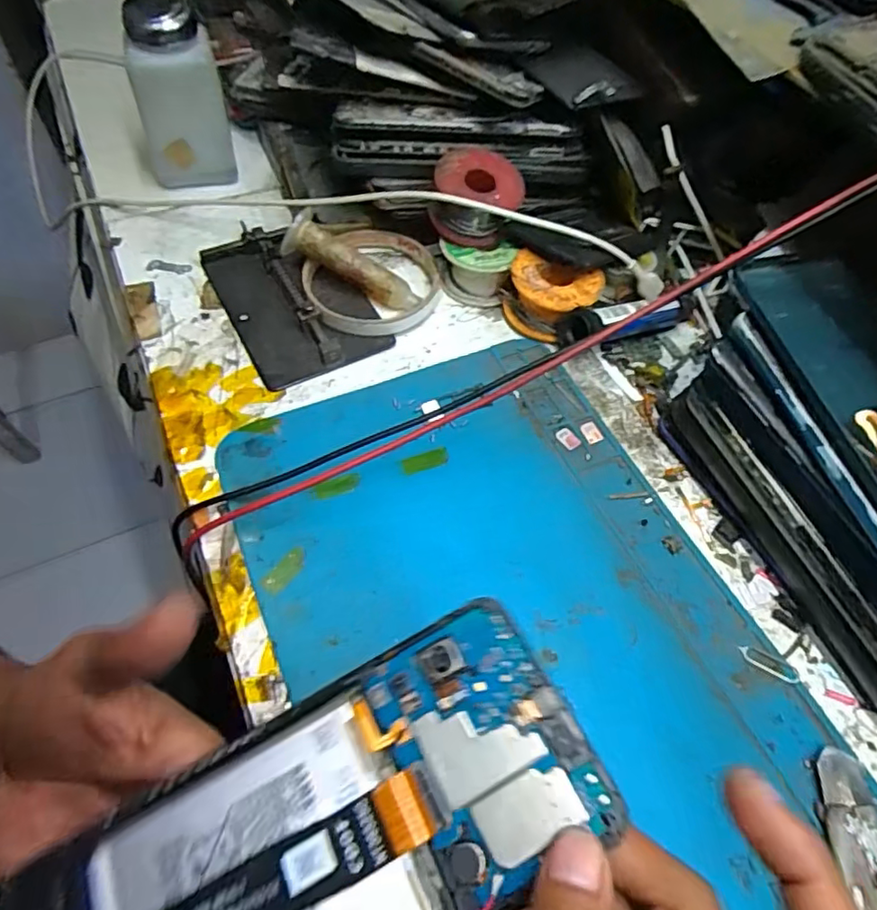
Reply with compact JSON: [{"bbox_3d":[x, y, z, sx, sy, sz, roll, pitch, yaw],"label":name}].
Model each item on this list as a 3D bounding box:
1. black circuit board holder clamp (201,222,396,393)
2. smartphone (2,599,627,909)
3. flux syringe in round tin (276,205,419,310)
[{"bbox_3d":[-0.088,-0.097,0.357,0.078,0.015,0.119,-25,63,-18],"label":"black circuit board holder clamp"},{"bbox_3d":[-0.034,0.105,0.156,0.154,0.009,0.068,-29,64,-9],"label":"smartphone"},{"bbox_3d":[-0.051,-0.112,0.357,0.085,0.020,0.018,32,59,-5],"label":"flux syringe in round tin"}]

